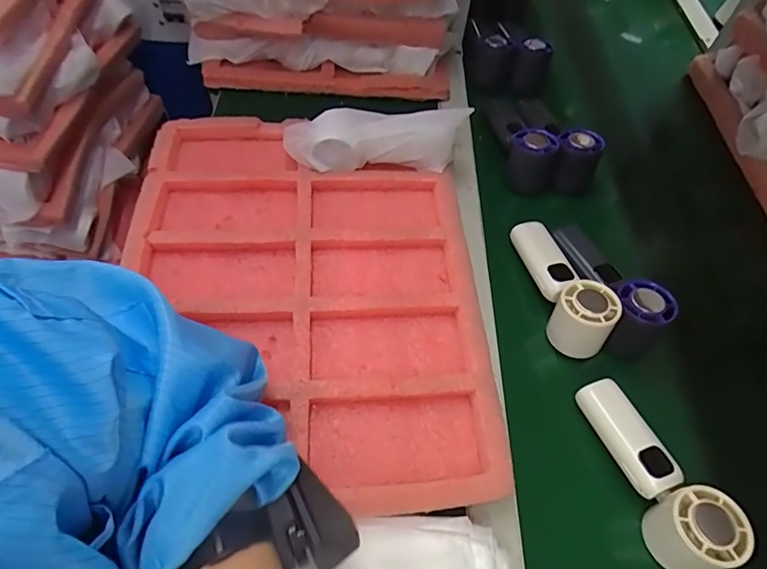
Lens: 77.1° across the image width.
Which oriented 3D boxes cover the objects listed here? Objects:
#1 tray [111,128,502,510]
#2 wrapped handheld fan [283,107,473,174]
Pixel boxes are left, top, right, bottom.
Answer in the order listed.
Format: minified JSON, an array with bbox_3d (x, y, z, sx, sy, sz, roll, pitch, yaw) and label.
[{"bbox_3d":[-0.077,-0.003,0.470,0.325,0.031,0.417,-2,57,-5],"label":"tray"},{"bbox_3d":[-0.011,-0.165,0.546,0.199,0.067,0.067,-3,58,-6],"label":"wrapped handheld fan"}]

